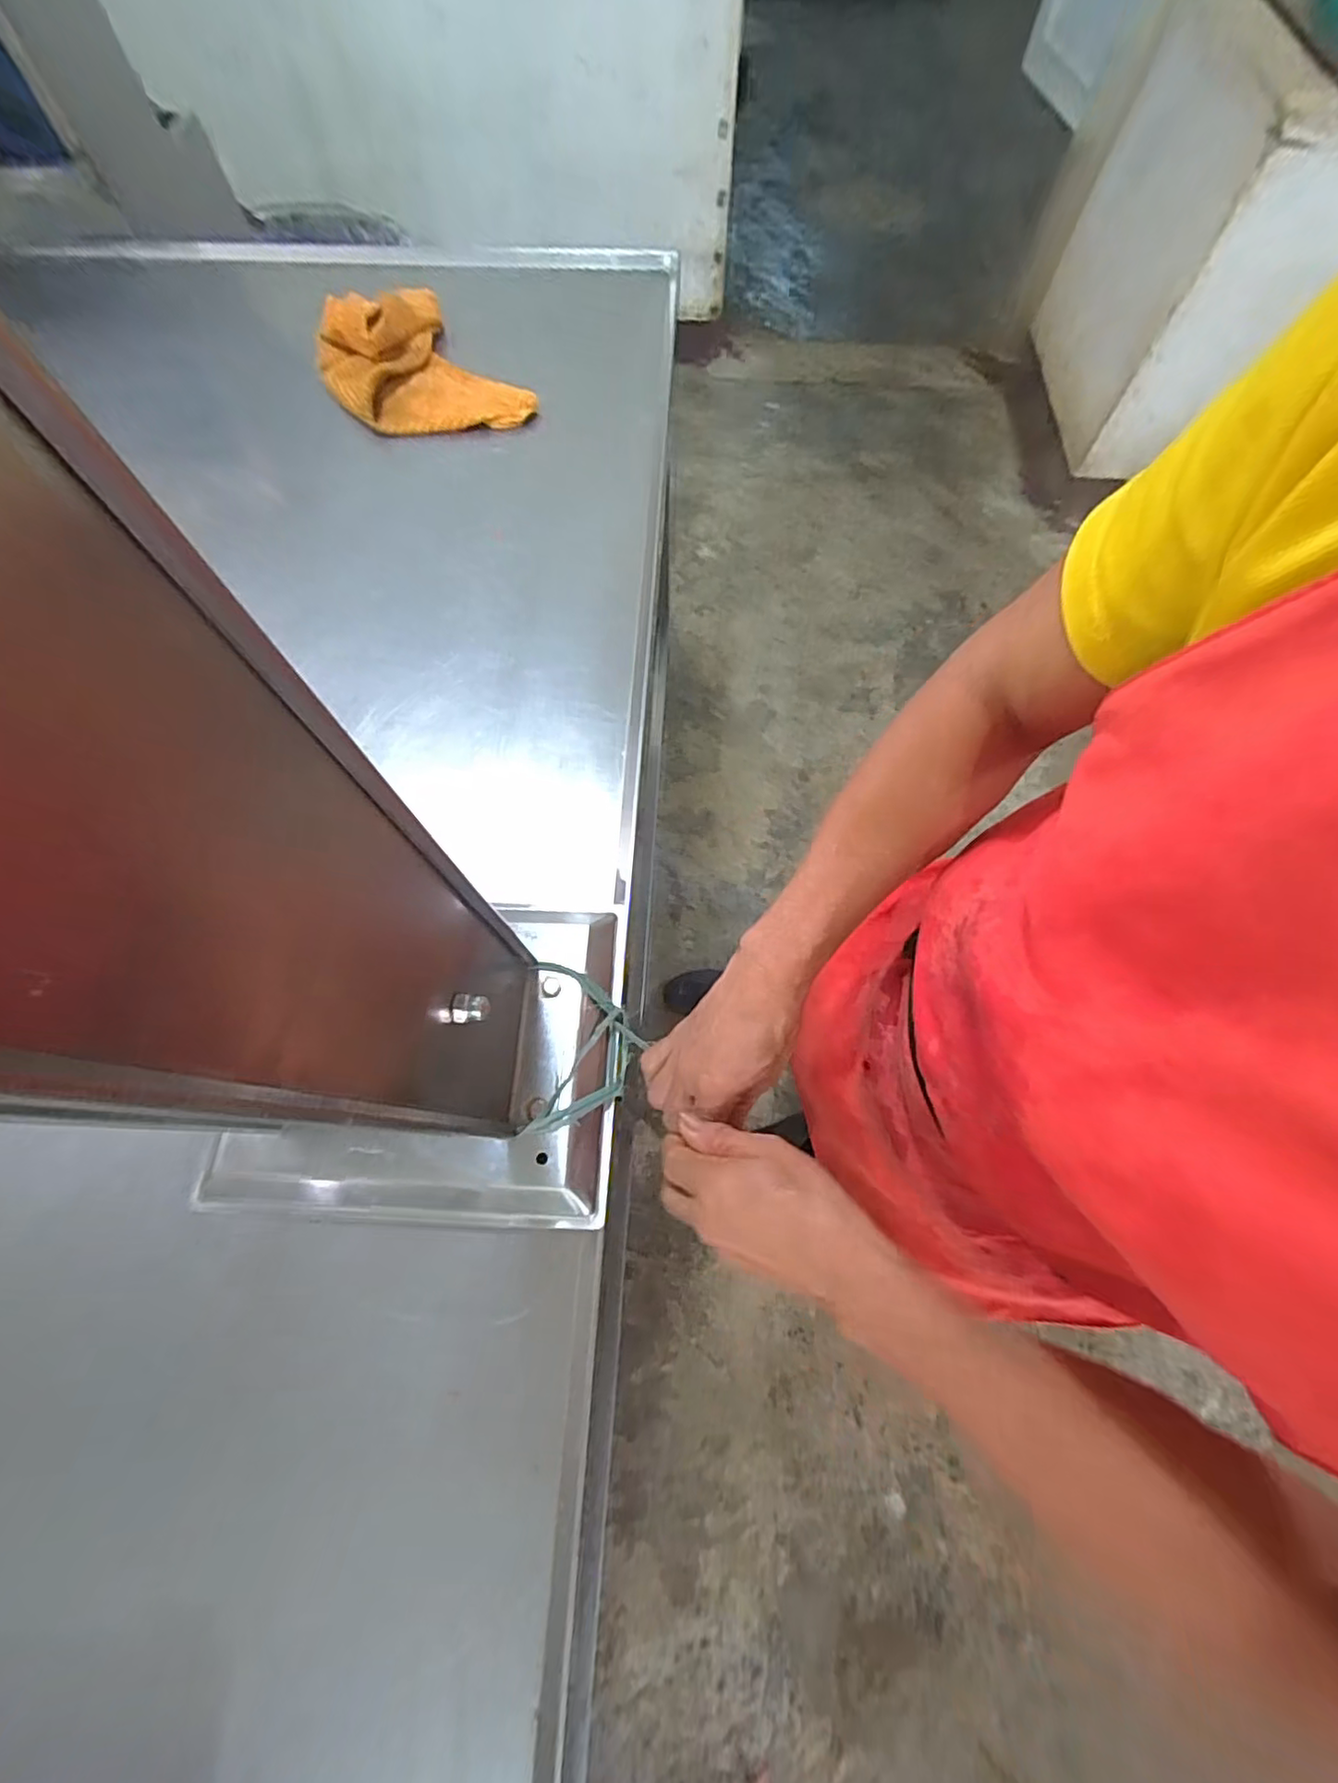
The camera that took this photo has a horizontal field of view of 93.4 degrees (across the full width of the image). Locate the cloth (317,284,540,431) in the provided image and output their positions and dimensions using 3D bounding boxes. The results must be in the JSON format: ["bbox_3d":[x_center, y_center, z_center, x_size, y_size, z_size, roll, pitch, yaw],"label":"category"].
[{"bbox_3d":[-0.331,-0.678,0.815,0.202,0.058,0.291,-37,73,-14],"label":"cloth"}]

